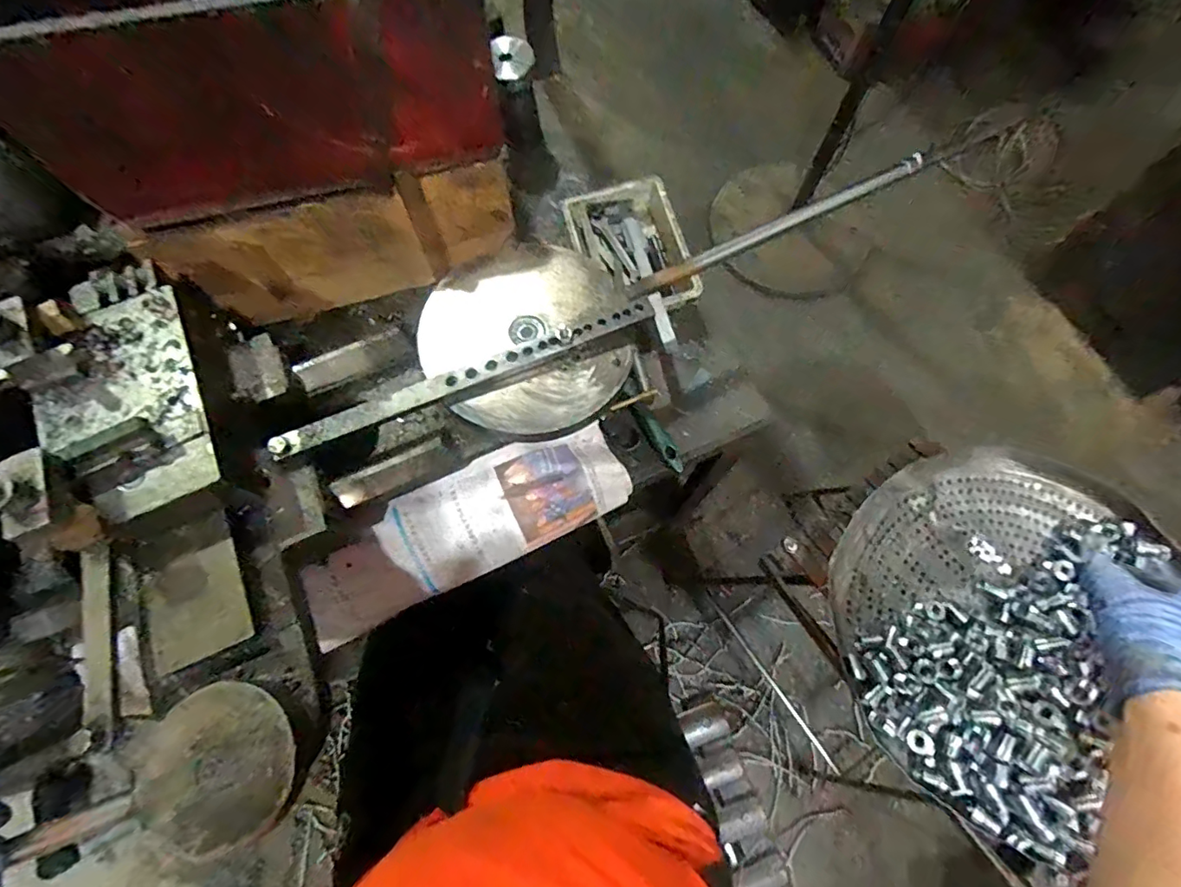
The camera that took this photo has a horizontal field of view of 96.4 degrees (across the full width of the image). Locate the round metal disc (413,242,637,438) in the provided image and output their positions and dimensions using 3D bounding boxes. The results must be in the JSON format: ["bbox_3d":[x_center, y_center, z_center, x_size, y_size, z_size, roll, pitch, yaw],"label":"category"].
[{"bbox_3d":[-0.054,-0.096,0.466,0.180,0.018,0.178,0,71,-1],"label":"round metal disc"}]

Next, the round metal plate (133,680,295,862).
[{"bbox_3d":[-0.240,0.207,0.339,0.096,0.011,0.094,0,70,-1],"label":"round metal plate"}]

